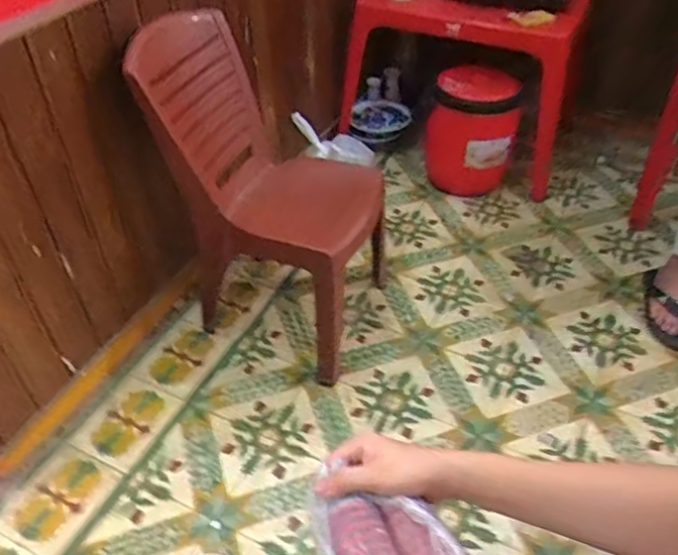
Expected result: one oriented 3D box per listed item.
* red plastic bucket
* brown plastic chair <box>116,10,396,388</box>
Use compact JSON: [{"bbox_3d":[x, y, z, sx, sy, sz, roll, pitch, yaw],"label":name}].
[{"bbox_3d":[0.404,-0.448,1.853,0.250,0.354,0.223,21,46,21],"label":"red plastic bucket"},{"bbox_3d":[-0.133,-0.218,1.381,0.419,0.734,0.493,15,45,16],"label":"brown plastic chair"}]

